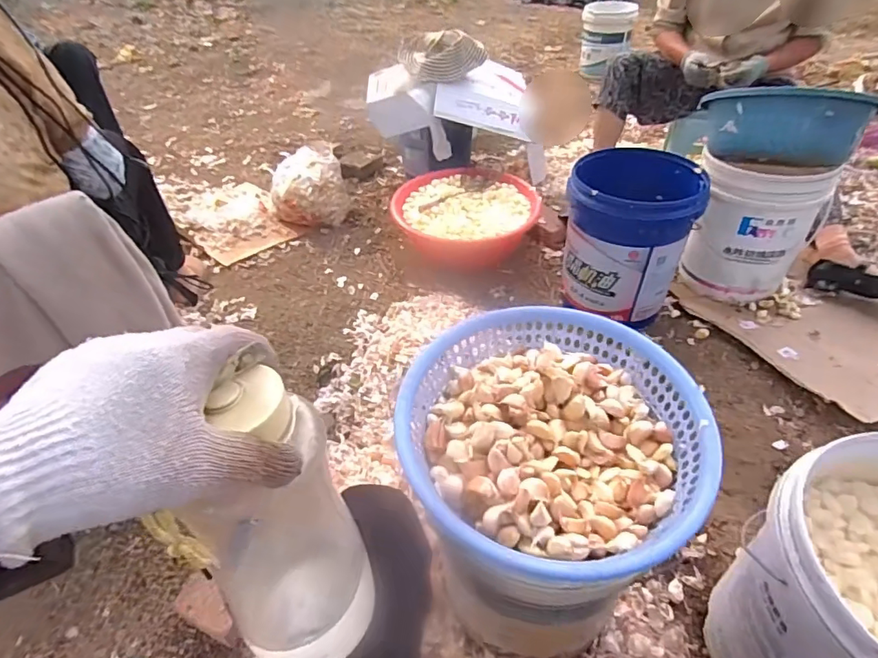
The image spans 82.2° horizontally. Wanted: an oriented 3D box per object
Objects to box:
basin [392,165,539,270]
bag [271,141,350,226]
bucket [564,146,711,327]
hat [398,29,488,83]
[{"bbox_3d":[0.079,-0.350,1.610,0.450,0.146,0.420,13,43,15],"label":"basin"},{"bbox_3d":[-0.436,-0.475,1.699,0.247,0.200,0.199,-15,43,-15],"label":"bag"},{"bbox_3d":[0.465,-0.229,1.265,0.279,0.338,0.280,-1,41,0],"label":"bucket"},{"bbox_3d":[0.010,-0.924,1.689,0.289,0.113,0.236,-2,41,-1],"label":"hat"}]

